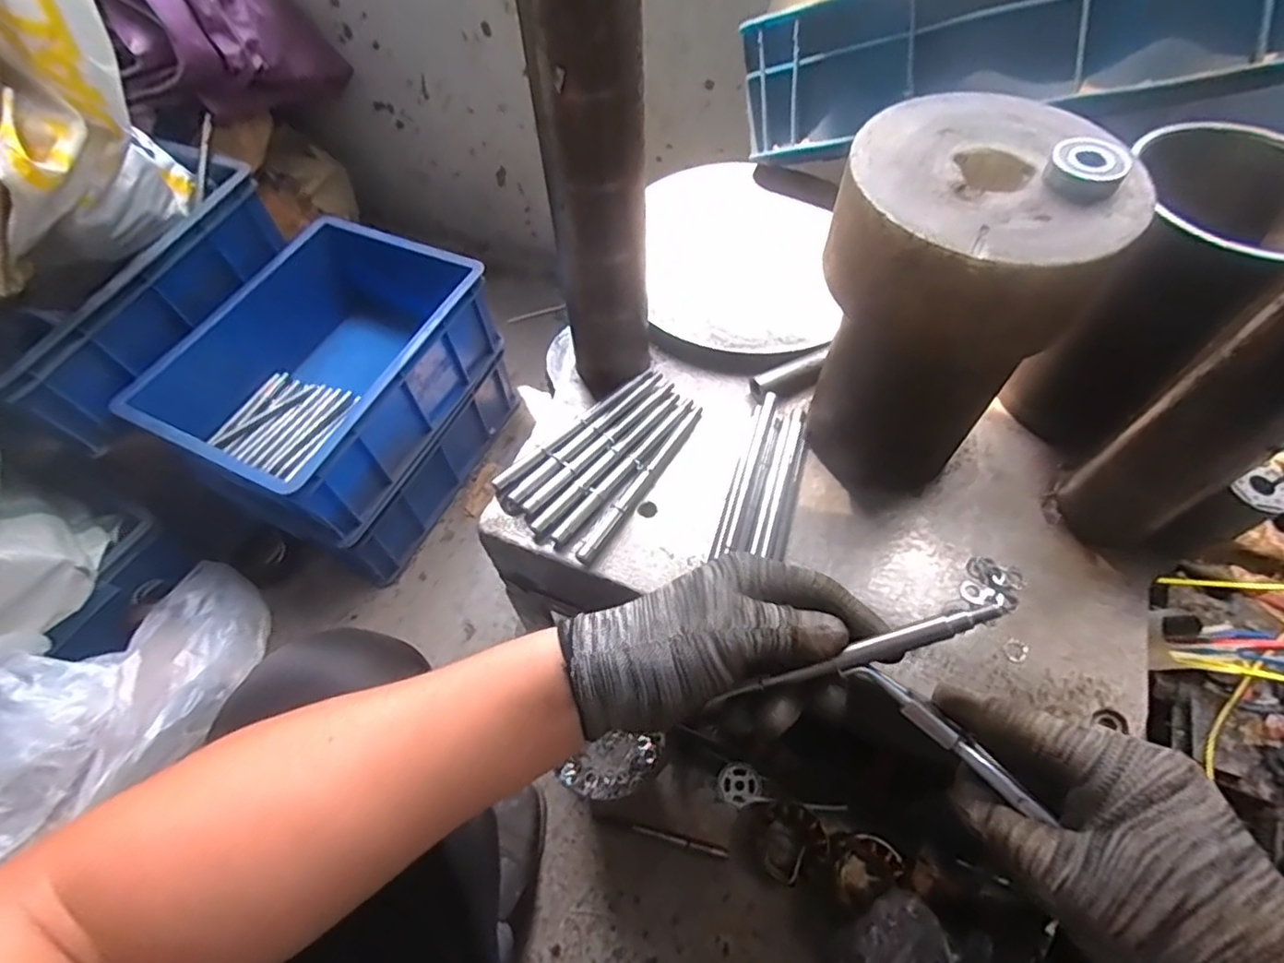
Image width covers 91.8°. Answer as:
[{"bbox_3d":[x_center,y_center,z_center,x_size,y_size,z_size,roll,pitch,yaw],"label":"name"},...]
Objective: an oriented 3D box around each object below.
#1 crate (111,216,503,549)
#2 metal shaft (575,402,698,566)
[{"bbox_3d":[-0.417,-0.163,0.883,0.291,0.172,0.438,23,62,15],"label":"crate"},{"bbox_3d":[0.002,-0.002,0.478,0.012,0.008,0.159,30,64,18],"label":"metal shaft"}]

